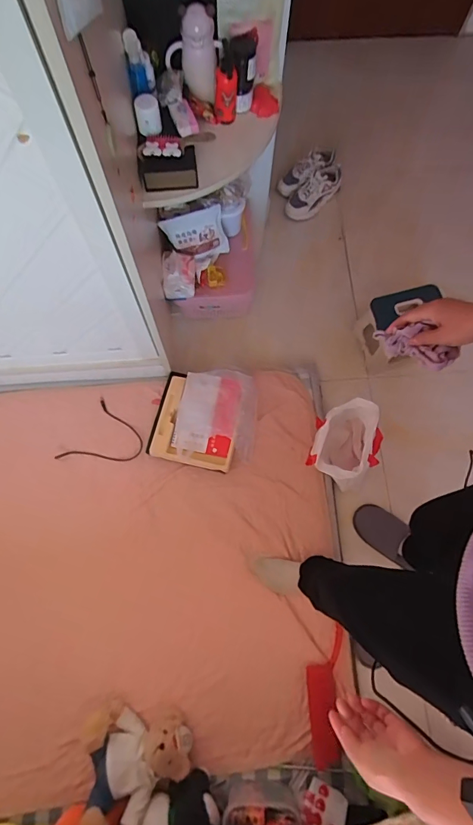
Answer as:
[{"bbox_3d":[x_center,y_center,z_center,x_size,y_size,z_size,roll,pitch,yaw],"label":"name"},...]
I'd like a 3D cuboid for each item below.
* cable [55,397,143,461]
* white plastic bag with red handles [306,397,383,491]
[{"bbox_3d":[-0.406,0.100,1.298,0.206,0.016,0.224,32,76,8],"label":"cable"},{"bbox_3d":[0.333,0.097,1.266,0.198,0.188,0.245,21,74,5],"label":"white plastic bag with red handles"}]

